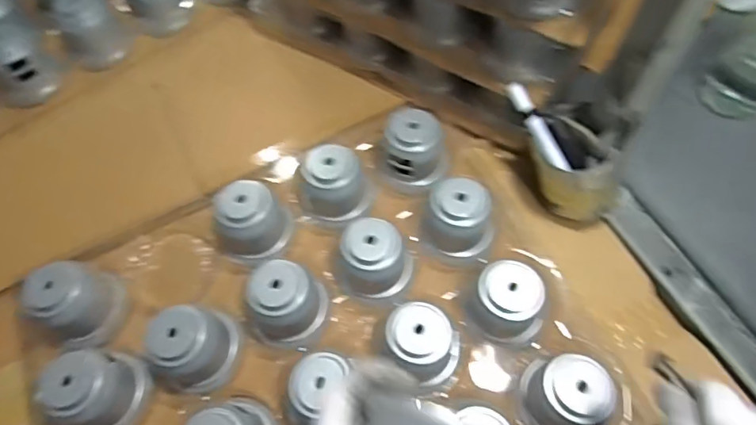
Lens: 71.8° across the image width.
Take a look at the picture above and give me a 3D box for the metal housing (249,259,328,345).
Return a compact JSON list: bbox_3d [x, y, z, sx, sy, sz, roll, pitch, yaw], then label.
[{"bbox_3d":[-0.096,0.098,0.551,0.072,0.079,0.070,-1,64,2],"label":"metal housing"}]

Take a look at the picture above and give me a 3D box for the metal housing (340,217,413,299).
[{"bbox_3d":[-0.004,0.052,0.574,0.070,0.066,0.068,-1,64,2],"label":"metal housing"}]

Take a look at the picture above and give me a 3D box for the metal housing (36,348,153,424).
[{"bbox_3d":[-0.284,0.181,0.523,0.077,0.077,0.086,5,64,5],"label":"metal housing"}]

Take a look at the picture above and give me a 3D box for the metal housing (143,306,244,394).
[{"bbox_3d":[-0.188,0.141,0.544,0.076,0.087,0.080,1,64,3],"label":"metal housing"}]

